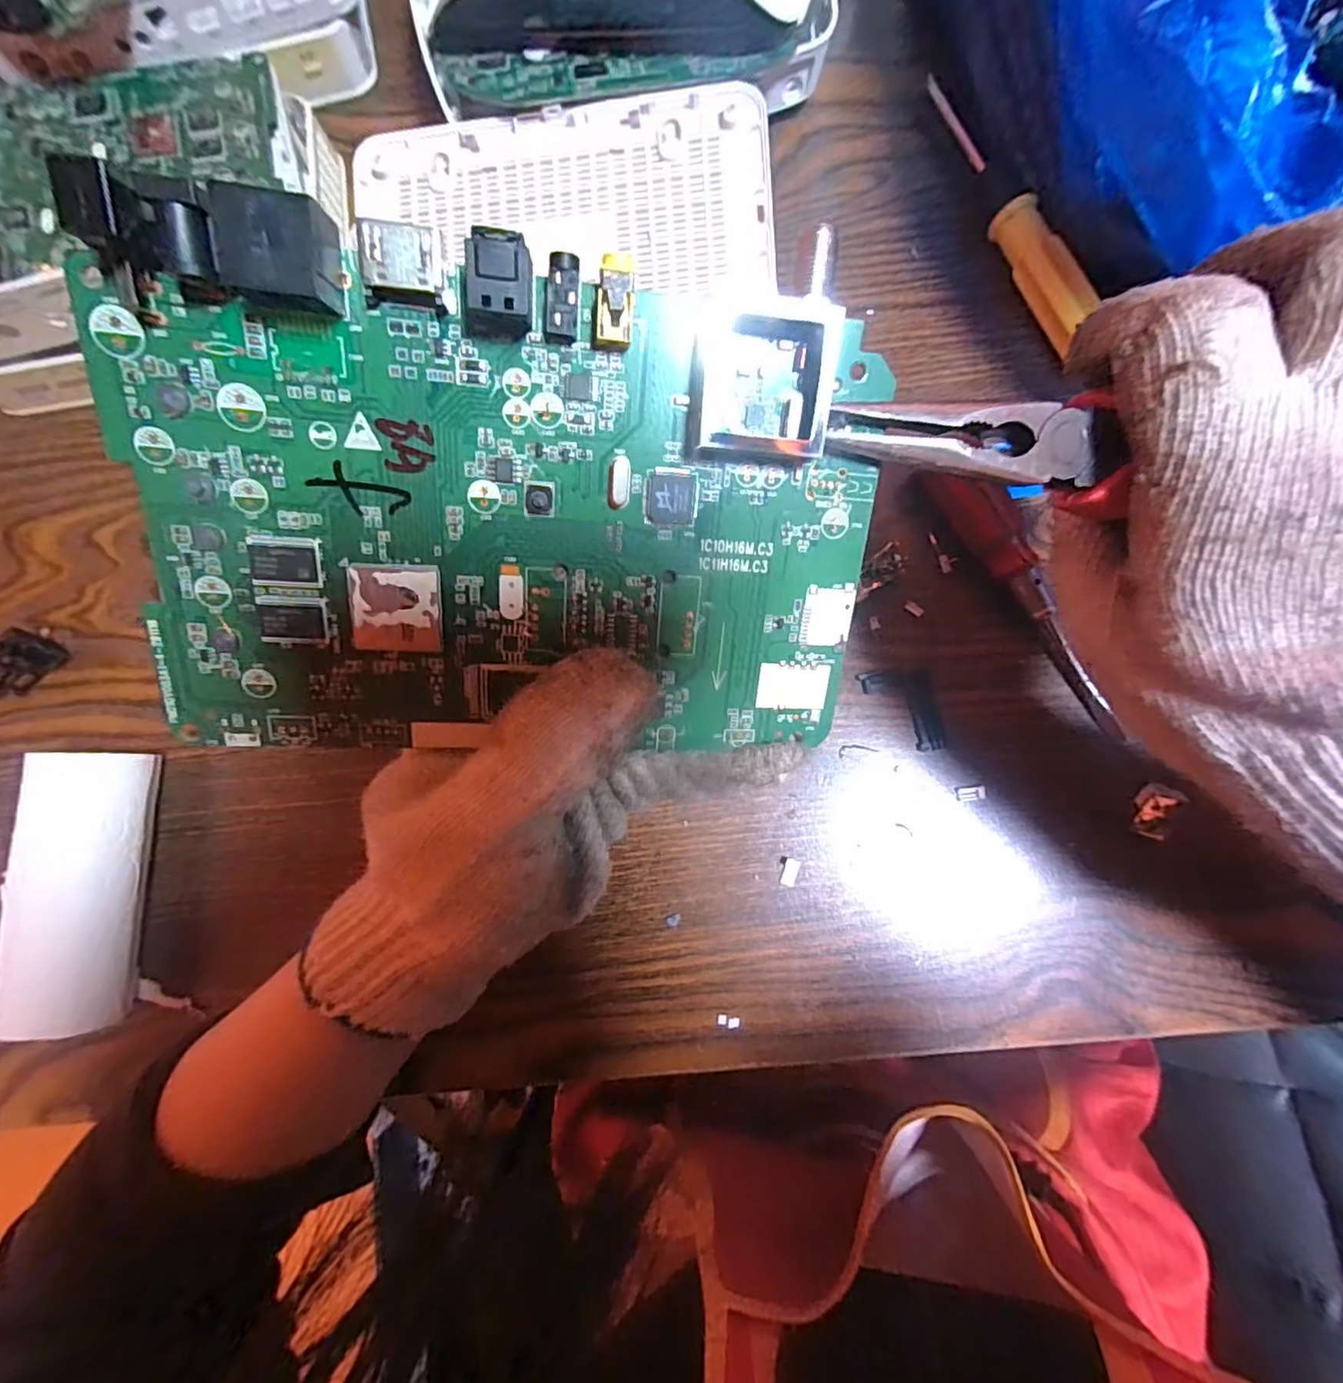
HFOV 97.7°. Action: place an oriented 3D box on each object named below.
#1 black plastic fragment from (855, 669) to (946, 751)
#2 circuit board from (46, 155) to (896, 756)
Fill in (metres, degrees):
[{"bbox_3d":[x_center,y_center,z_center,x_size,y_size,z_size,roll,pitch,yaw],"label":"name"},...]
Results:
[{"bbox_3d":[0.098,0.008,0.249,0.033,0.004,0.034,-4,82,2],"label":"black plastic fragment"},{"bbox_3d":[-0.030,-0.035,0.130,0.159,0.011,0.105,1,110,-11],"label":"circuit board"}]

